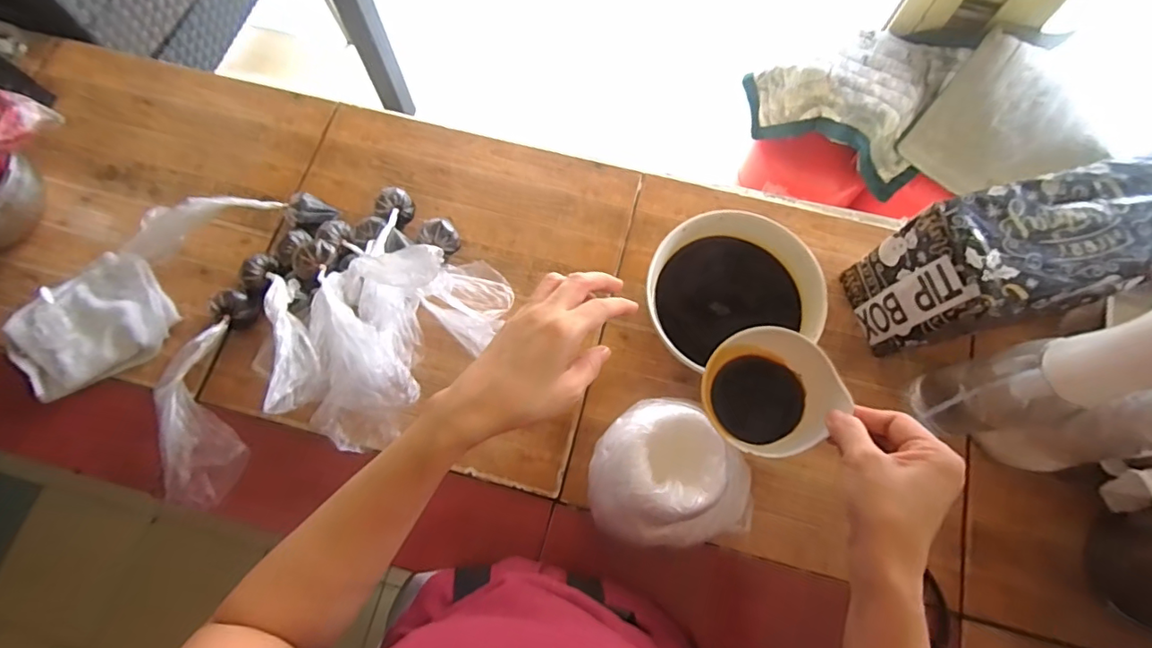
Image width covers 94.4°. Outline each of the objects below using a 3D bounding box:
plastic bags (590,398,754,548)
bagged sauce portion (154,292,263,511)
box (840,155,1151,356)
[{"bbox_3d":[0.096,0.143,0.503,0.158,0.112,0.125,7,72,2],"label":"plastic bags"},{"bbox_3d":[-0.380,0.072,0.551,0.066,0.045,0.221,-4,72,-1],"label":"bagged sauce portion"},{"bbox_3d":[0.427,-0.058,0.526,0.226,0.165,0.102,-12,73,-4],"label":"box"}]

